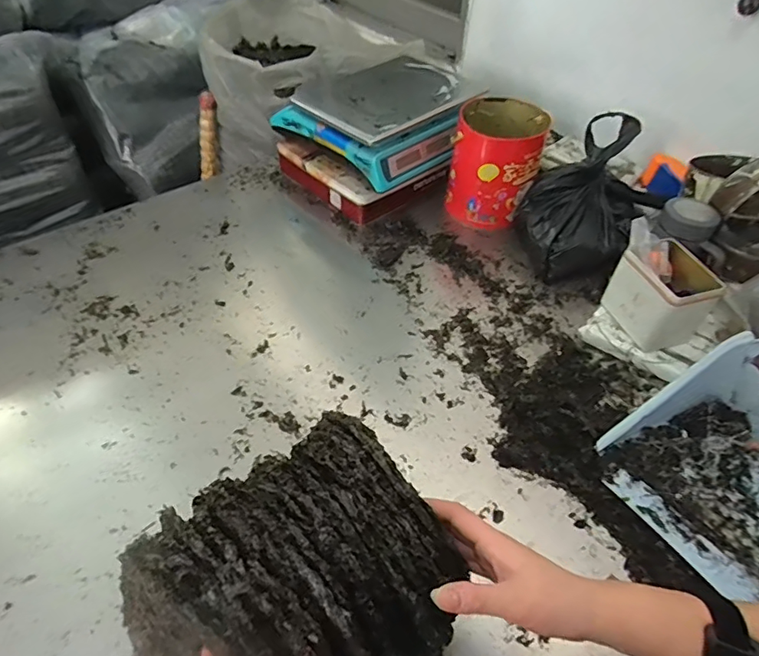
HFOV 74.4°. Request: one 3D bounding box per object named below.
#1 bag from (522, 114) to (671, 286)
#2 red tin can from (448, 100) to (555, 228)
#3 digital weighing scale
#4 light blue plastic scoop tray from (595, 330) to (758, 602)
[{"bbox_3d":[0.372,-0.228,0.892,0.204,0.186,0.277,35,55,25],"label":"bag"},{"bbox_3d":[0.219,-0.313,0.955,0.155,0.179,0.160,2,48,-2],"label":"red tin can"},{"bbox_3d":[0.016,-0.422,0.994,0.312,0.108,0.295,-33,58,-29],"label":"digital weighing scale"},{"bbox_3d":[0.419,0.154,0.561,0.239,0.153,0.241,-24,54,-23],"label":"light blue plastic scoop tray"}]

